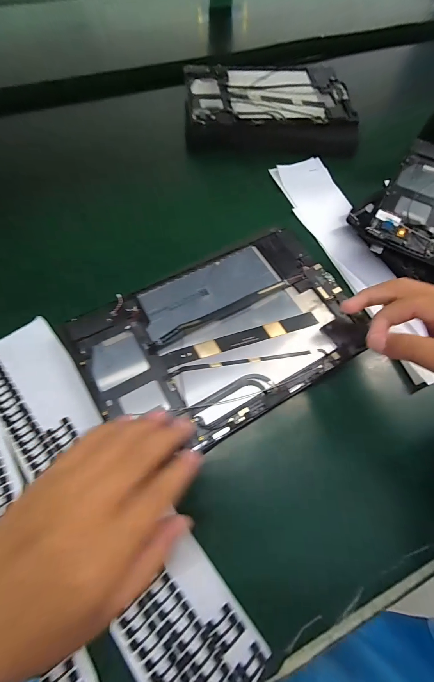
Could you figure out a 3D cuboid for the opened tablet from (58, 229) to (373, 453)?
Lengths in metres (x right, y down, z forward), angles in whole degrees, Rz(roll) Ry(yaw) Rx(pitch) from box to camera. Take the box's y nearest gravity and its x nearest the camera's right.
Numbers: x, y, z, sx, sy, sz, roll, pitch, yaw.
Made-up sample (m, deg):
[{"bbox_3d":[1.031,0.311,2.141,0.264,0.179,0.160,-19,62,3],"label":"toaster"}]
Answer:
[{"bbox_3d":[0.008,-0.008,0.255,0.233,0.008,0.148,-28,71,-15],"label":"opened tablet"}]

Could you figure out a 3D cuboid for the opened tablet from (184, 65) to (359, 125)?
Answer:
[{"bbox_3d":[0.077,-0.365,0.428,0.236,0.008,0.139,-3,67,-5],"label":"opened tablet"}]

